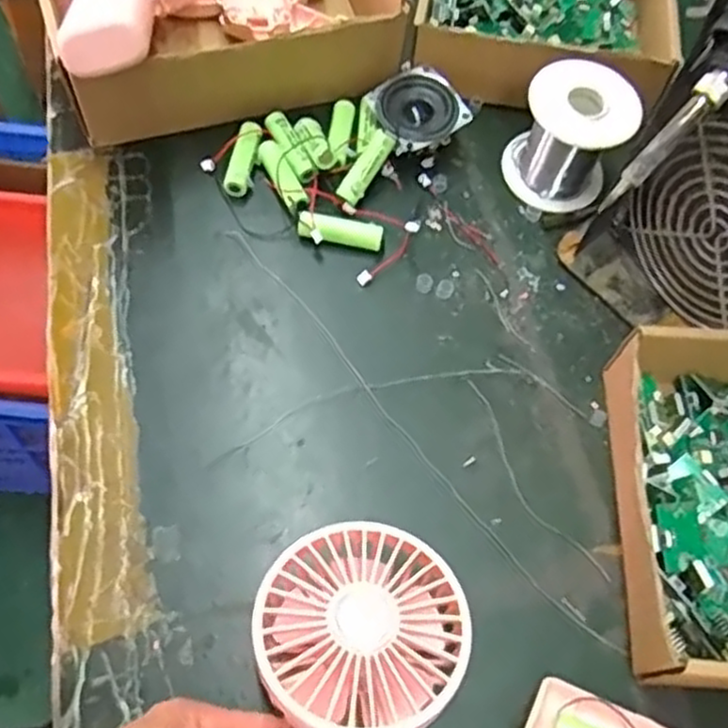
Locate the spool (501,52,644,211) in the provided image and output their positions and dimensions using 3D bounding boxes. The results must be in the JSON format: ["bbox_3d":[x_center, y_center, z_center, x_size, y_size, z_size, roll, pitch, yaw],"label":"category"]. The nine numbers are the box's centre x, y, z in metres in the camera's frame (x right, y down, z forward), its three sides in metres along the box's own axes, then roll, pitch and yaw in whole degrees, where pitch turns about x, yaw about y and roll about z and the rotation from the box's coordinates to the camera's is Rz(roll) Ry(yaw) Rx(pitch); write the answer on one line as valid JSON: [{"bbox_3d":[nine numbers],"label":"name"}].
[{"bbox_3d":[0.125,-0.141,0.456,0.062,0.070,0.061,1,63,-2],"label":"spool"}]

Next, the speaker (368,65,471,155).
[{"bbox_3d":[0.033,-0.160,0.480,0.051,0.028,0.051,-28,68,-15],"label":"speaker"}]

